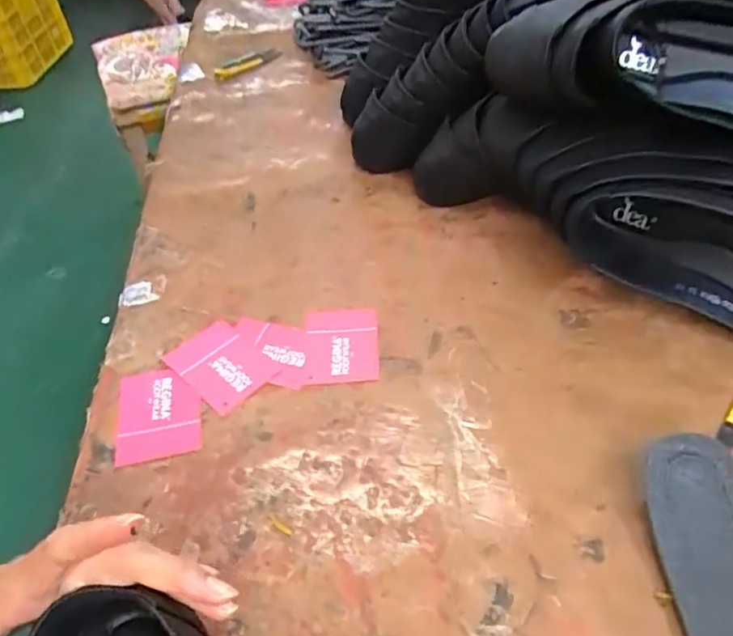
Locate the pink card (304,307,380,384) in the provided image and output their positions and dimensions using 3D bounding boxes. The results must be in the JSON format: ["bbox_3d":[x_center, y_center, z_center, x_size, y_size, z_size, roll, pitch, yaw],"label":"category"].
[{"bbox_3d":[-0.020,0.019,0.461,0.055,0.004,0.074,-5,46,2],"label":"pink card"}]

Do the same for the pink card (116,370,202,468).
[{"bbox_3d":[-0.144,0.066,0.422,0.055,0.004,0.070,-9,49,-8],"label":"pink card"}]

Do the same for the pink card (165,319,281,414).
[{"bbox_3d":[-0.107,0.035,0.451,0.073,0.004,0.056,34,58,29],"label":"pink card"}]

